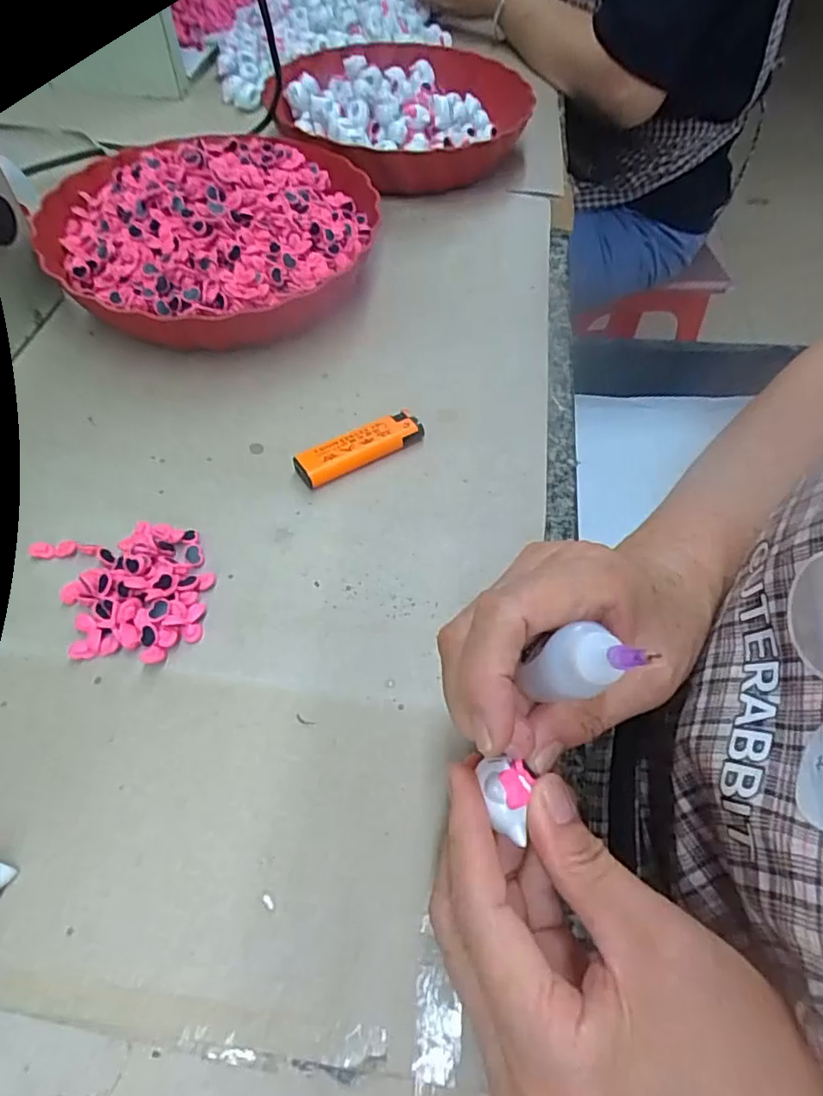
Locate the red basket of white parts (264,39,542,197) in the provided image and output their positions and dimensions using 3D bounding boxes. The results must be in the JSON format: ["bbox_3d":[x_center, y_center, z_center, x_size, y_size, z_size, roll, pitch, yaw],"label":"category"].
[{"bbox_3d":[-0.009,-0.413,0.554,0.233,0.056,0.279,5,57,1],"label":"red basket of white parts"}]

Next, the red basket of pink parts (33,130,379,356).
[{"bbox_3d":[-0.146,-0.225,0.422,0.235,0.076,0.205,-7,57,-6],"label":"red basket of pink parts"}]

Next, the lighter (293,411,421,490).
[{"bbox_3d":[-0.031,-0.060,0.356,0.079,0.015,0.022,-27,61,-18],"label":"lighter"}]

